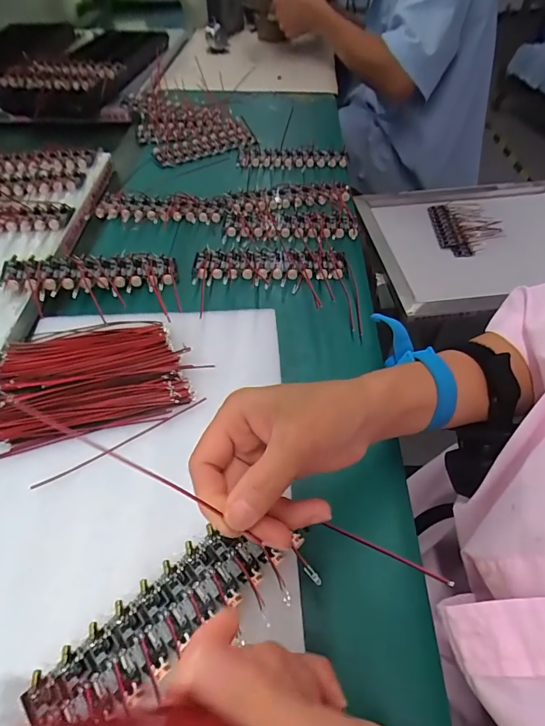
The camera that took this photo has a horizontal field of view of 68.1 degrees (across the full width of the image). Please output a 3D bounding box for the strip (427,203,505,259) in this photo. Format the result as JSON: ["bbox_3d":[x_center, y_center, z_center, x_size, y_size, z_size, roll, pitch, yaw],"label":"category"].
[{"bbox_3d":[0.431,-0.299,0.898,0.143,0.027,0.192,4,52,5],"label":"strip"}]

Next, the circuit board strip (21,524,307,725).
[{"bbox_3d":[-0.061,0.140,0.221,0.136,0.008,0.047,-31,59,-21],"label":"circuit board strip"}]

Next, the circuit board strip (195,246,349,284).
[{"bbox_3d":[-0.004,-0.105,0.427,0.159,0.012,0.063,2,51,-3],"label":"circuit board strip"}]

